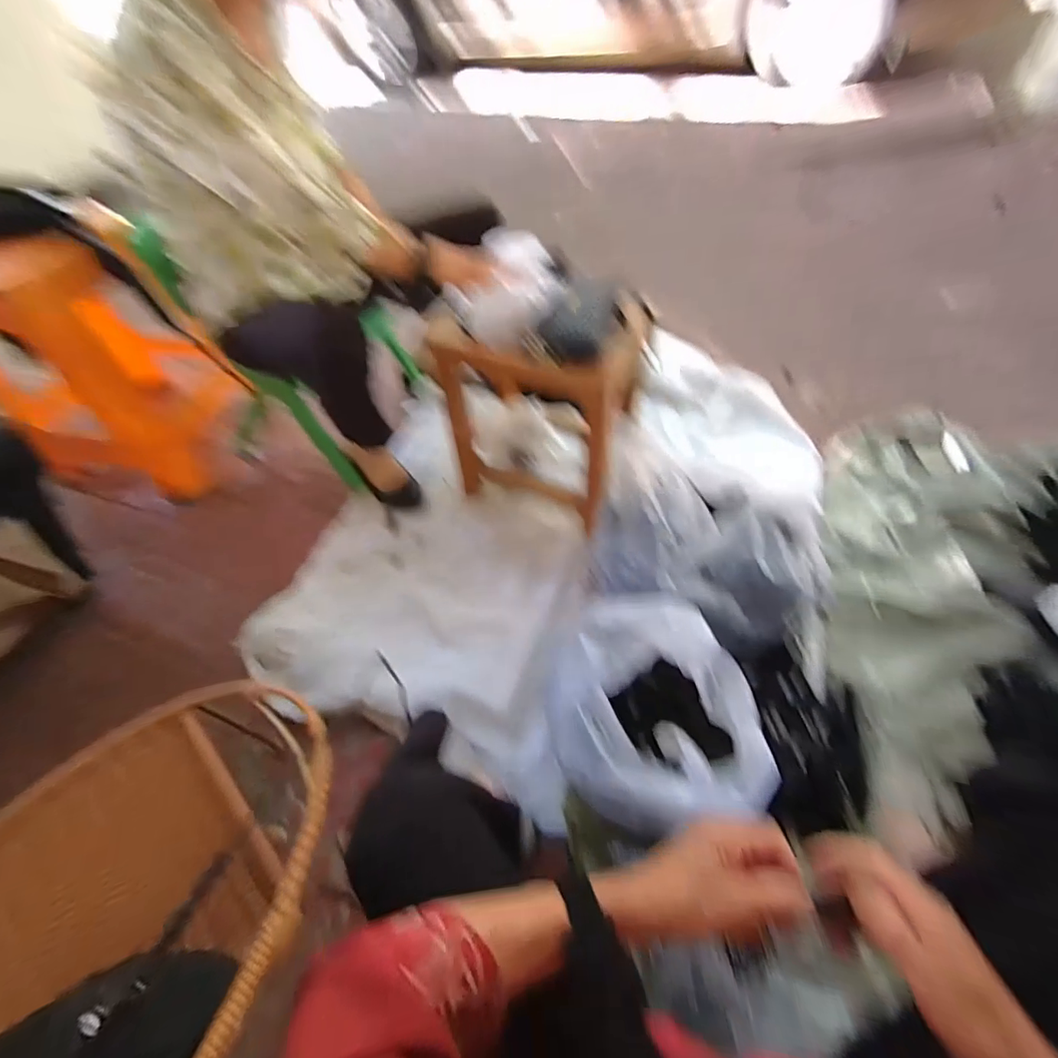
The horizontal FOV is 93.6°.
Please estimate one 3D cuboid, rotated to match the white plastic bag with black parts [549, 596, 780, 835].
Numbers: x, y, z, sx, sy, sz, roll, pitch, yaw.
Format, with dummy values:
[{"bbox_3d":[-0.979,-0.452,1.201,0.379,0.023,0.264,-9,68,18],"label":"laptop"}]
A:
[{"bbox_3d":[0.171,0.256,0.686,0.261,0.159,0.262,-8,58,-2],"label":"white plastic bag with black parts"}]

